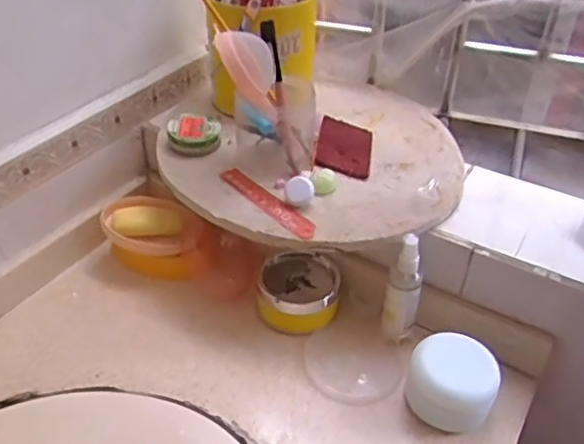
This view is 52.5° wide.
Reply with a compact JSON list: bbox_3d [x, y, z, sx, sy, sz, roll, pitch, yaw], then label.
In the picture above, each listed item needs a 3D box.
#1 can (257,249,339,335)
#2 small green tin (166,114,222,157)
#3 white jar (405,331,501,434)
[{"bbox_3d":[0.008,0.086,0.739,0.093,0.054,0.099,2,38,-1],"label":"can"},{"bbox_3d":[-0.128,-0.115,0.771,0.065,0.029,0.058,-8,39,-14],"label":"small green tin"},{"bbox_3d":[0.166,0.170,0.624,0.087,0.066,0.083,2,38,-1],"label":"white jar"}]

